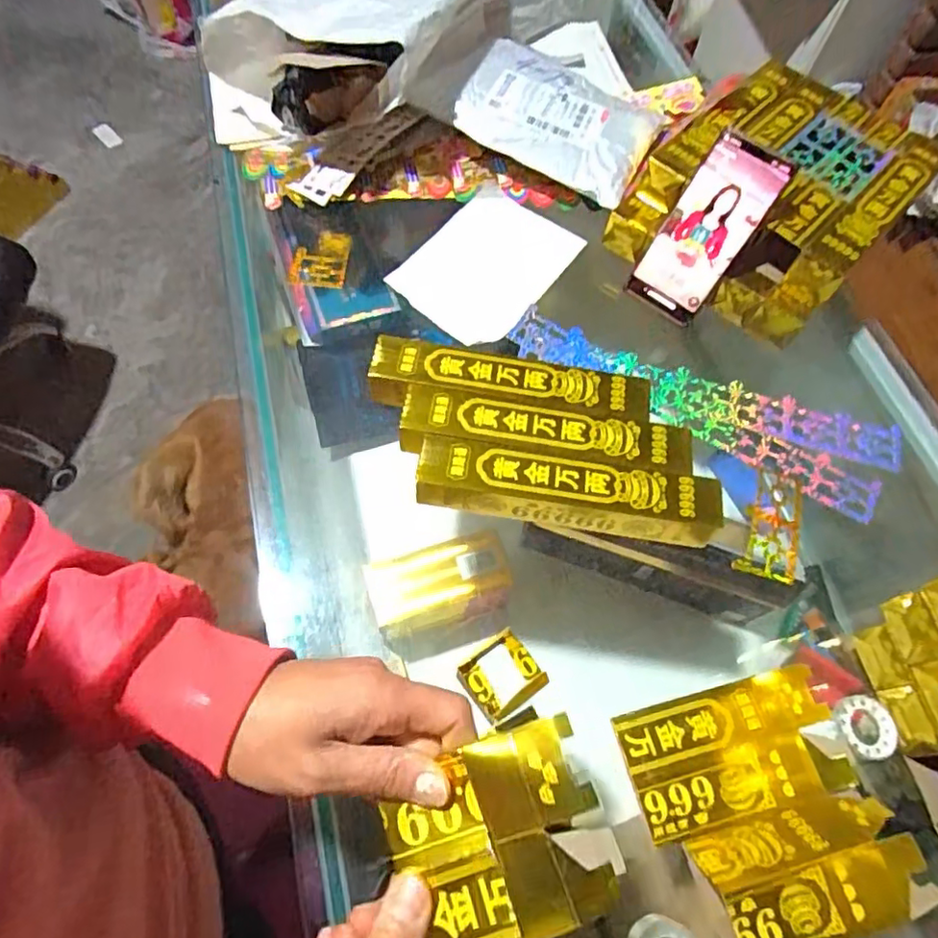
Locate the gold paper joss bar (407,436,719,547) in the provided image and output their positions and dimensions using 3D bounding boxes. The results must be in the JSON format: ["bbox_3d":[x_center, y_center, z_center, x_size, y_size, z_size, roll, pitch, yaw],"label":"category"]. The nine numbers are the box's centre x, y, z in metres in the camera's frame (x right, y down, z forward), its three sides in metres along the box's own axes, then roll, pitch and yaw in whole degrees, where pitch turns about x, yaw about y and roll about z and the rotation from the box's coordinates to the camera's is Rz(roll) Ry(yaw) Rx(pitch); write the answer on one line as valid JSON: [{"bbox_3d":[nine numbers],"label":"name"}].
[{"bbox_3d":[0.076,0.018,0.479,0.228,0.040,0.045,8,64,1],"label":"gold paper joss bar"}]

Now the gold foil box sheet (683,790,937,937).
[{"bbox_3d":[0.211,0.248,0.373,0.130,0.037,0.065,-13,65,-9],"label":"gold foil box sheet"}]

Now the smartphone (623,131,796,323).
[{"bbox_3d":[0.216,-0.213,0.556,0.075,0.158,0.012,35,34,8],"label":"smartphone"}]

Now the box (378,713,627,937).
[{"bbox_3d":[0.014,0.164,0.266,0.090,0.026,0.078,-18,66,-12],"label":"box"}]

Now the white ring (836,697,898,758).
[{"bbox_3d":[0.281,0.183,0.431,0.036,0.007,0.040,-6,64,-6],"label":"white ring"}]

